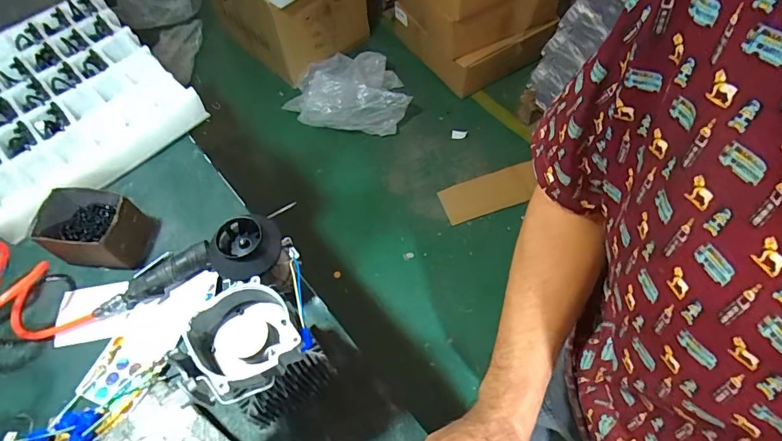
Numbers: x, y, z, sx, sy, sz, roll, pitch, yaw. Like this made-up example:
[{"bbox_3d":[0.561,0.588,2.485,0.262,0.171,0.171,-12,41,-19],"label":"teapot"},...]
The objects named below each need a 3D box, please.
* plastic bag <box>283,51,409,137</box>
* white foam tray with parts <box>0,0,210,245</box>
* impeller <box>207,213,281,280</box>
[{"bbox_3d":[-0.196,-0.549,1.866,0.497,0.210,0.443,-8,60,-1],"label":"plastic bag"},{"bbox_3d":[-0.679,-0.249,0.892,0.410,0.097,0.485,-40,66,-18],"label":"white foam tray with parts"},{"bbox_3d":[-0.217,0.038,0.657,0.102,0.044,0.082,-26,62,-11],"label":"impeller"}]

